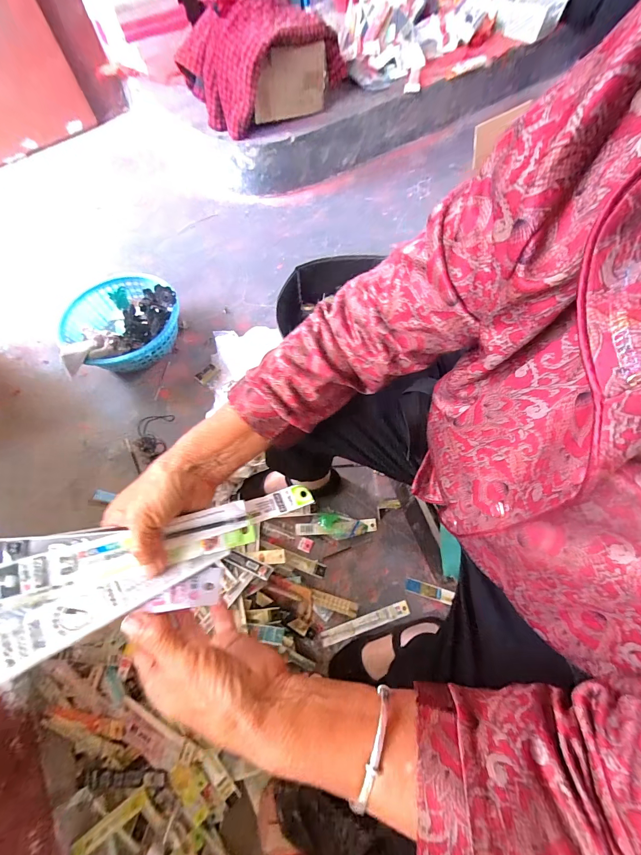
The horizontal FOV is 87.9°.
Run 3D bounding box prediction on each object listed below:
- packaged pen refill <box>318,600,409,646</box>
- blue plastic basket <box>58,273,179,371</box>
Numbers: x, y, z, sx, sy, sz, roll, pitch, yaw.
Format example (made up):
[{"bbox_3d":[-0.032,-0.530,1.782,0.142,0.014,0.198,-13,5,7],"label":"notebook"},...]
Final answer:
[{"bbox_3d":[0.087,0.378,0.644,0.176,0.007,0.024,-18,64,-5],"label":"packaged pen refill"},{"bbox_3d":[-0.544,-0.297,0.947,0.291,0.140,0.307,-1,63,3],"label":"blue plastic basket"}]

